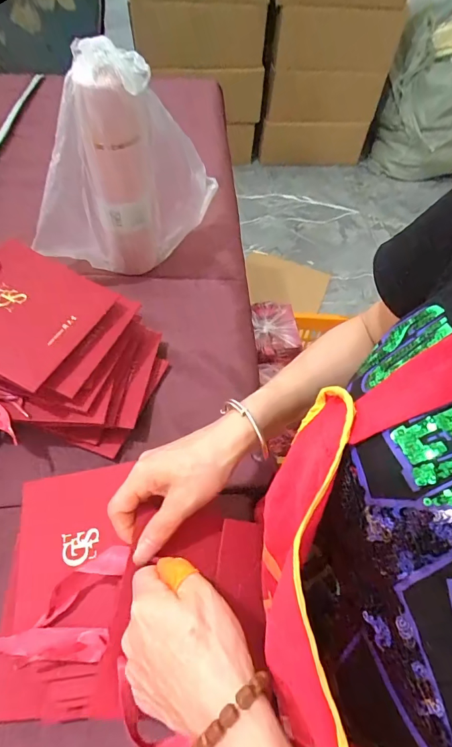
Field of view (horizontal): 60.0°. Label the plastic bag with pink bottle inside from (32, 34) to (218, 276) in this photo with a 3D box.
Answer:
[{"bbox_3d":[-0.126,-0.245,0.487,0.224,0.264,0.114,0,59,-4],"label":"plastic bag with pink bottle inside"}]

